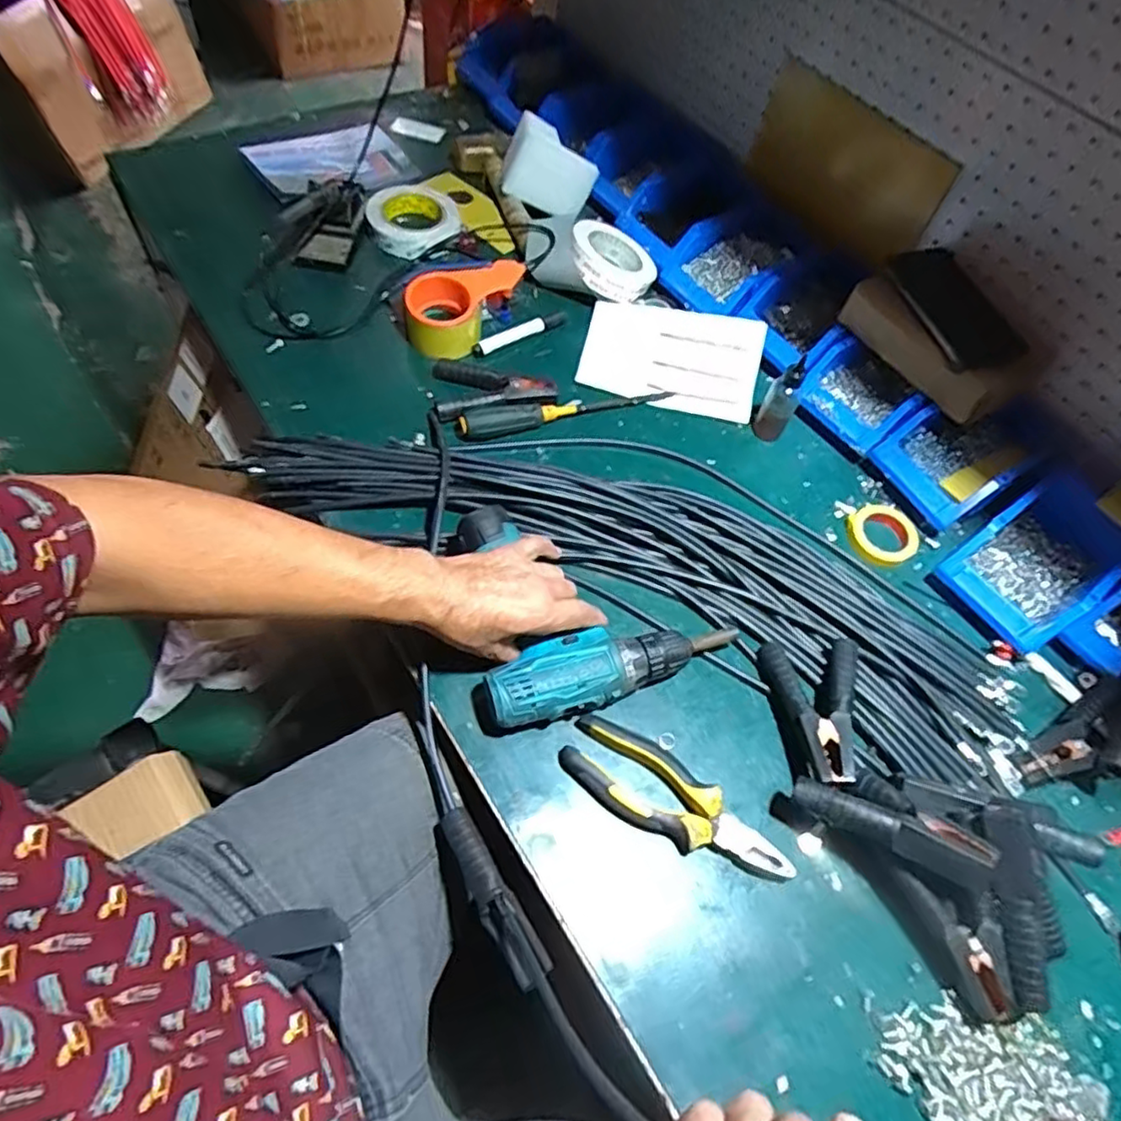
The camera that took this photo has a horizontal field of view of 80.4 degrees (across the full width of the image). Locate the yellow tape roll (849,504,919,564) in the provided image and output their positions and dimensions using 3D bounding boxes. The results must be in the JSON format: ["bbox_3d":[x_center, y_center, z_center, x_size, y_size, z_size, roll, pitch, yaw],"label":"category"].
[{"bbox_3d":[0.343,-0.027,0.707,0.063,0.016,0.069,3,60,-6],"label":"yellow tape roll"}]

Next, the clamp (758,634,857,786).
[{"bbox_3d":[0.225,0.131,0.582,0.079,0.044,0.134,7,59,-3],"label":"clamp"}]

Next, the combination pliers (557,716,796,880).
[{"bbox_3d":[0.094,0.197,0.541,0.195,0.028,0.067,32,61,11],"label":"combination pliers"}]

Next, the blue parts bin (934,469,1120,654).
[{"bbox_3d":[0.485,-0.005,0.662,0.177,0.050,0.115,-32,67,-17],"label":"blue parts bin"}]

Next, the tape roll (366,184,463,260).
[{"bbox_3d":[-0.193,-0.452,0.874,0.119,0.039,0.124,3,60,-6],"label":"tape roll"}]

